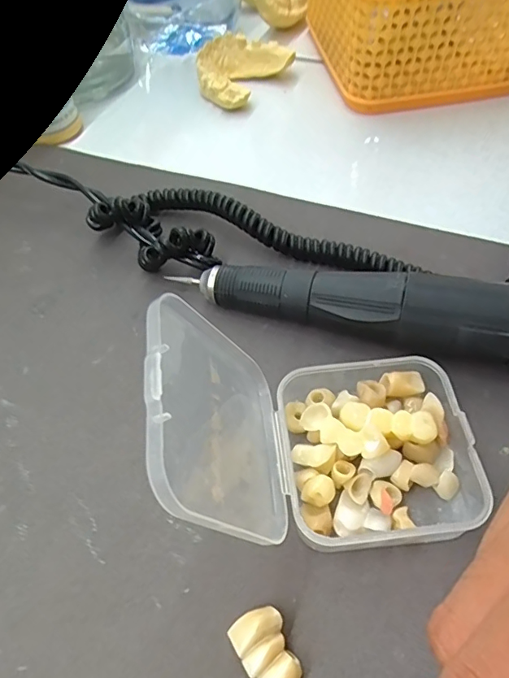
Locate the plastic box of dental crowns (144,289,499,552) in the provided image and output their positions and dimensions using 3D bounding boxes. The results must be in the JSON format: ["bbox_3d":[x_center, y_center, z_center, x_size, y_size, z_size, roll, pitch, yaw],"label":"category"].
[{"bbox_3d":[0.021,0.022,0.133,0.087,0.066,0.058,-2,54,1],"label":"plastic box of dental crowns"}]

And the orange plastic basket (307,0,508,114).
[{"bbox_3d":[0.105,-0.203,0.289,0.130,0.067,0.128,-9,55,-4],"label":"orange plastic basket"}]

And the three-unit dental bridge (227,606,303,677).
[{"bbox_3d":[0.003,0.082,0.128,0.014,0.007,0.020,-28,58,-16],"label":"three-unit dental bridge"}]

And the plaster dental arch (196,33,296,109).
[{"bbox_3d":[-0.011,-0.163,0.296,0.048,0.020,0.055,35,63,24],"label":"plaster dental arch"}]

